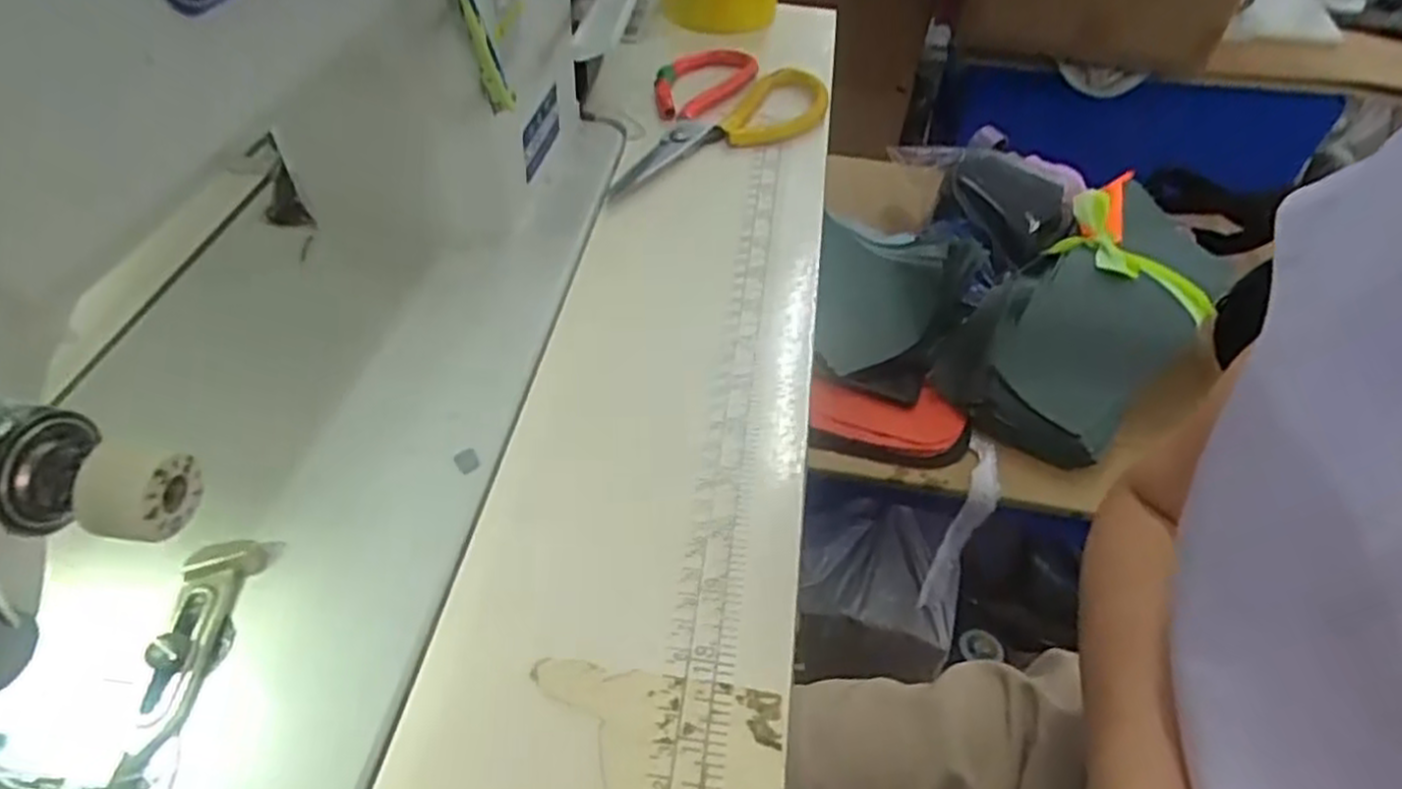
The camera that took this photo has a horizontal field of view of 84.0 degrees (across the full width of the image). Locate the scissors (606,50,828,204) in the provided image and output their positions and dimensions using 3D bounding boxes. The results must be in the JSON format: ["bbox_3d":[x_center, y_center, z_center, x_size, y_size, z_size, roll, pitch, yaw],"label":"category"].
[{"bbox_3d":[-0.005,-0.176,0.506,0.107,0.019,0.193,31,52,21],"label":"scissors"}]

